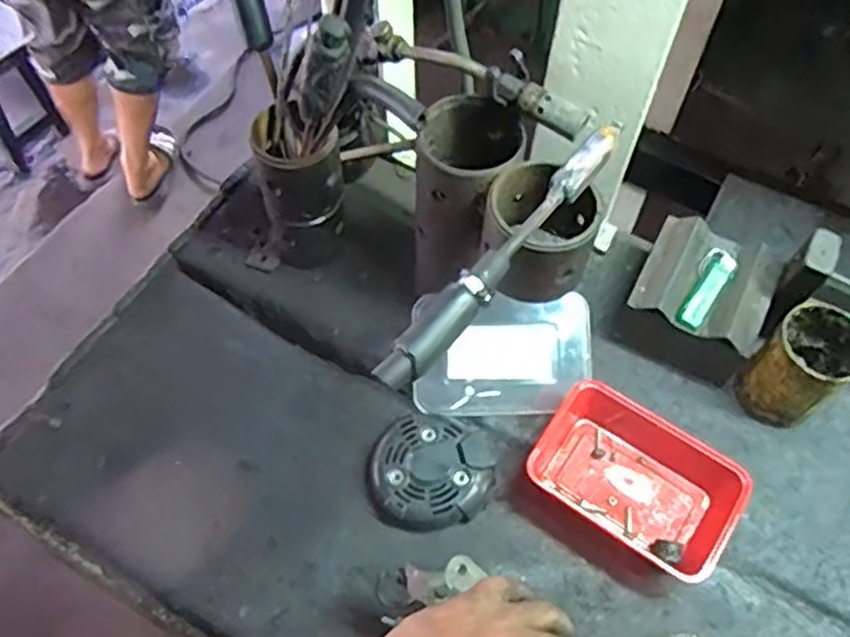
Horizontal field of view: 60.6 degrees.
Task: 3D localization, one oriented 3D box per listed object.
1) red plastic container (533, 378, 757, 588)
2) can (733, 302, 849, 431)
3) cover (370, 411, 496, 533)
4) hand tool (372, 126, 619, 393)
[{"bbox_3d":[0.191,0.144,0.663,0.172,0.061,0.118,31,64,17],"label":"red plastic container"},{"bbox_3d":[0.353,0.047,0.685,0.077,0.118,0.074,0,59,0],"label":"can"},{"bbox_3d":[0.005,0.148,0.688,0.116,0.040,0.105,19,61,11],"label":"cover"},{"bbox_3d":[0.061,-0.048,0.529,0.029,0.028,0.264,37,66,19],"label":"hand tool"}]

